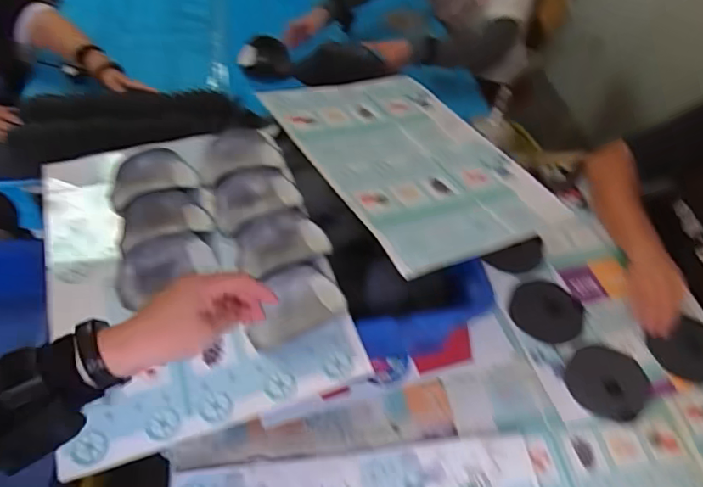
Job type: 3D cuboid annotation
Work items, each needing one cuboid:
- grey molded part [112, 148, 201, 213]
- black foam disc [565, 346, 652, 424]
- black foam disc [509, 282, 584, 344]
[{"bbox_3d":[-0.323,-0.110,0.837,0.131,0.039,0.101,-16,52,-18],"label":"grey molded part"},{"bbox_3d":[0.452,0.244,0.913,0.138,0.007,0.149,38,57,24],"label":"black foam disc"},{"bbox_3d":[0.371,0.125,0.977,0.134,0.008,0.127,3,50,-3],"label":"black foam disc"}]

